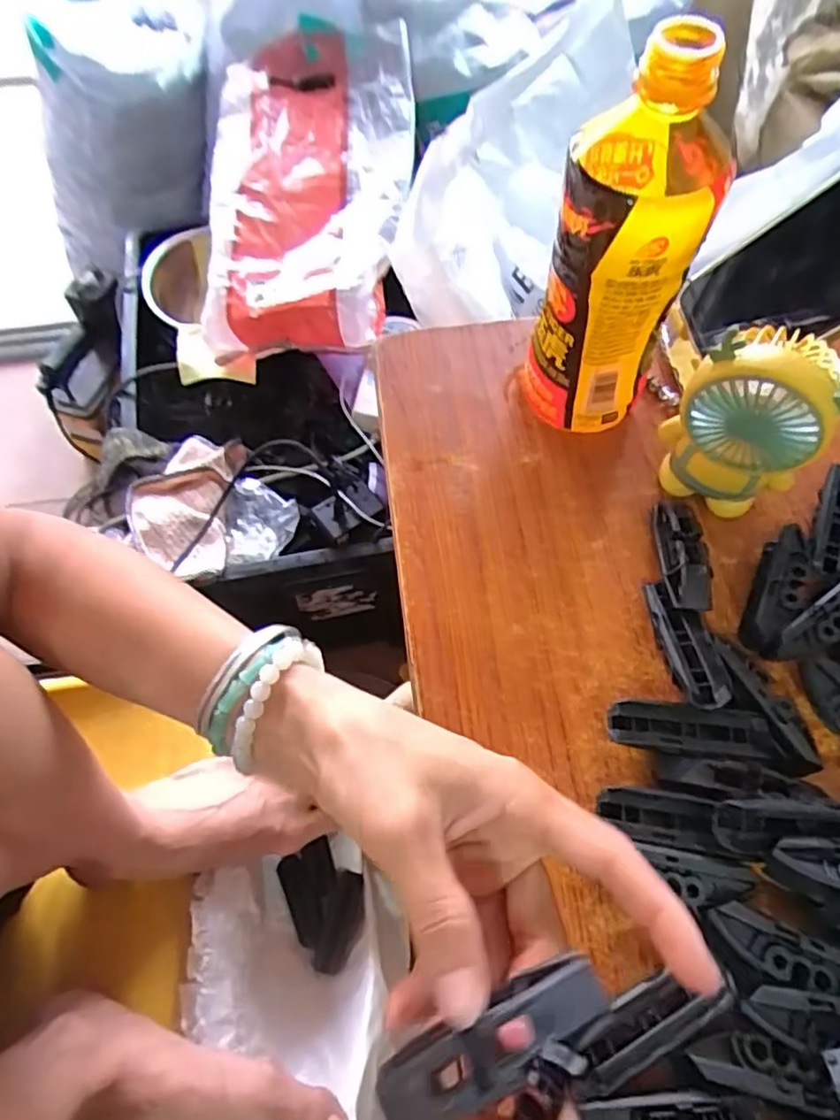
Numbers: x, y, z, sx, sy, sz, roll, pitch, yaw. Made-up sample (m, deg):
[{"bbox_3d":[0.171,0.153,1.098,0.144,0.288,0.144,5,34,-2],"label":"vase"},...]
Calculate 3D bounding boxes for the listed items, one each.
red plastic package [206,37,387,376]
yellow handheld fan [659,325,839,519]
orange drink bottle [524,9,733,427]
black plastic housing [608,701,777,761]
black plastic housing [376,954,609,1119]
[{"bbox_3d":[-0.160,-0.454,0.797,0.204,0.128,0.460,-4,63,-1],"label":"red plastic package"},{"bbox_3d":[0.162,-0.065,0.326,0.064,0.110,0.035,27,66,14],"label":"yellow handheld fan"},{"bbox_3d":[0.101,-0.150,0.327,0.064,0.189,0.076,17,64,10],"label":"orange drink bottle"},{"bbox_3d":[0.125,0.082,0.302,0.073,0.019,0.021,6,63,4],"label":"black plastic housing"},{"bbox_3d":[0.019,0.133,0.175,0.070,0.011,0.022,-36,66,4],"label":"black plastic housing"}]

